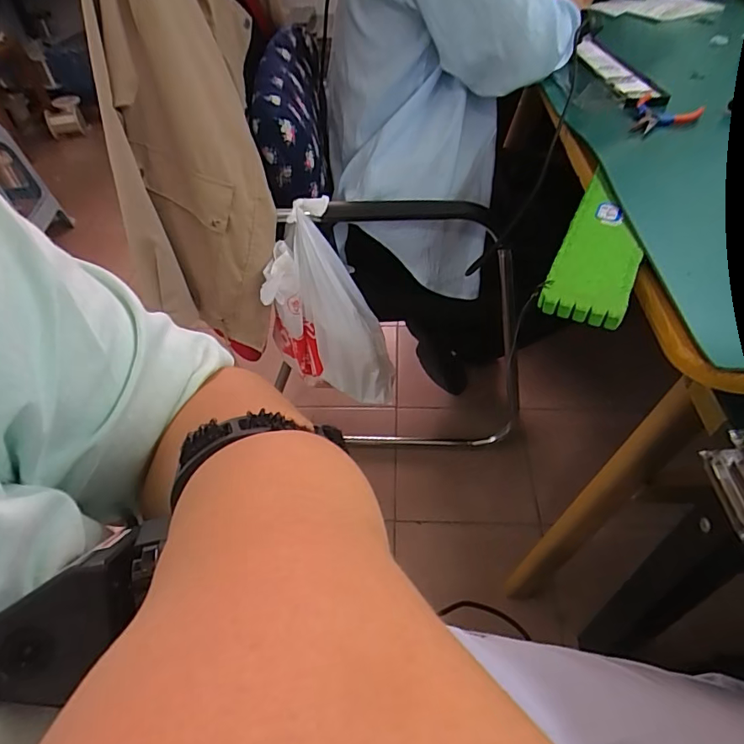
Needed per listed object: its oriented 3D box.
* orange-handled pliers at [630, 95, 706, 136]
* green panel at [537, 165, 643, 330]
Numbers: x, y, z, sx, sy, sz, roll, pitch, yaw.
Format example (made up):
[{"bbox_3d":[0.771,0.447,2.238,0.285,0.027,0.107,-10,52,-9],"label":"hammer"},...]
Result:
[{"bbox_3d":[0.337,-0.298,0.564,0.071,0.016,0.114,26,55,25],"label":"orange-handled pliers"},{"bbox_3d":[0.199,-0.109,0.419,0.061,0.017,0.197,20,52,20],"label":"green panel"}]

